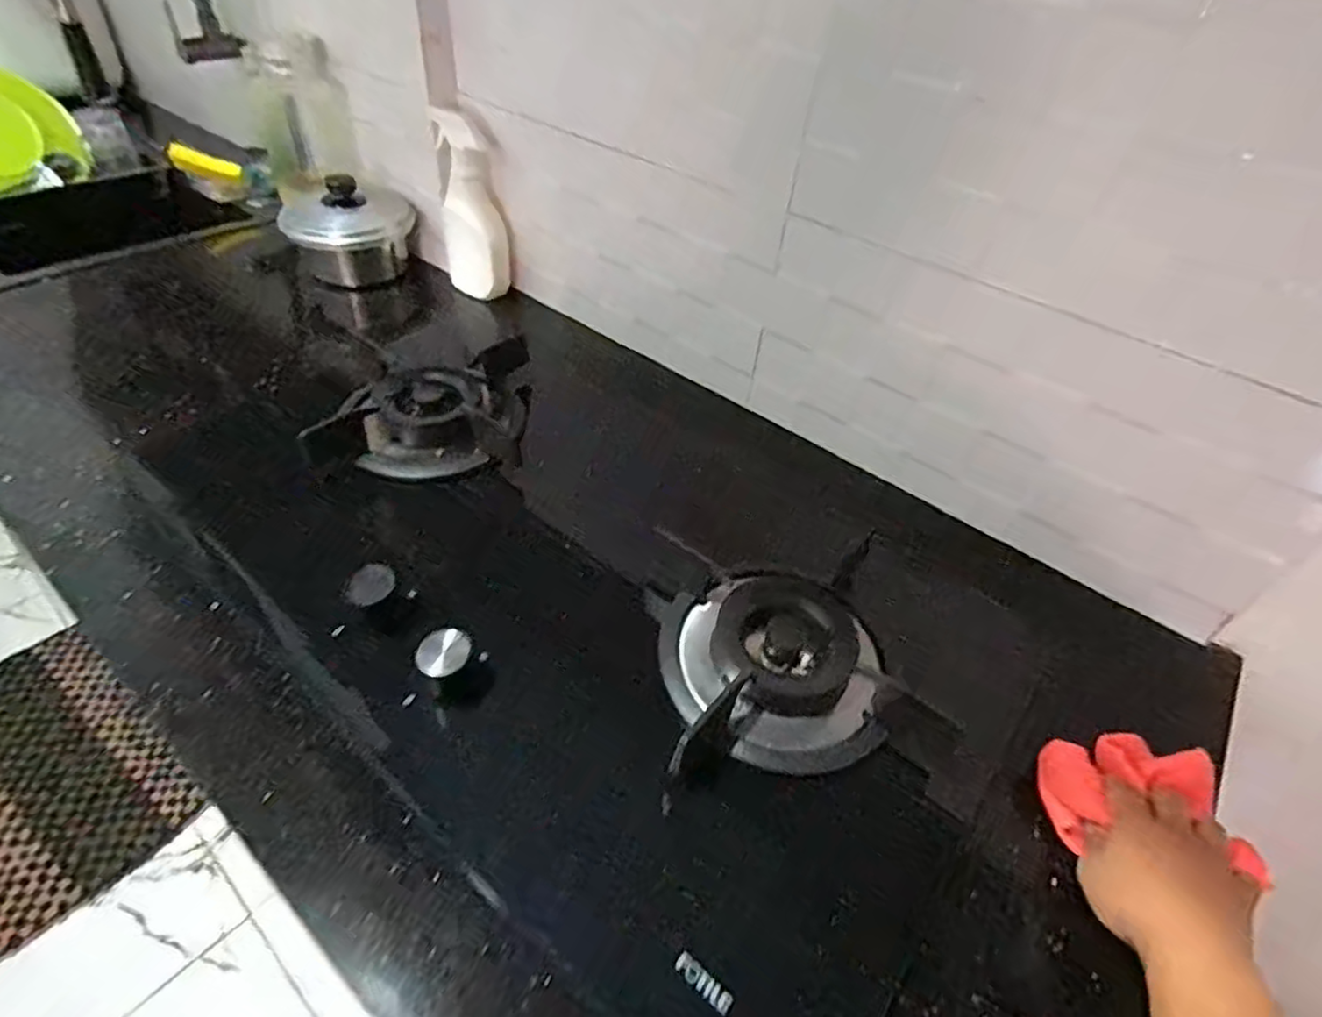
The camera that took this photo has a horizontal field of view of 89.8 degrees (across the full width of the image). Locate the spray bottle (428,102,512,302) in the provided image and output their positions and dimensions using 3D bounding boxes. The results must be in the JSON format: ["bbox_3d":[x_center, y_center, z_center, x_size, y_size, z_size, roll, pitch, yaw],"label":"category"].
[{"bbox_3d":[-0.263,-0.409,0.905,0.065,0.214,0.097,-26,53,-30],"label":"spray bottle"}]

